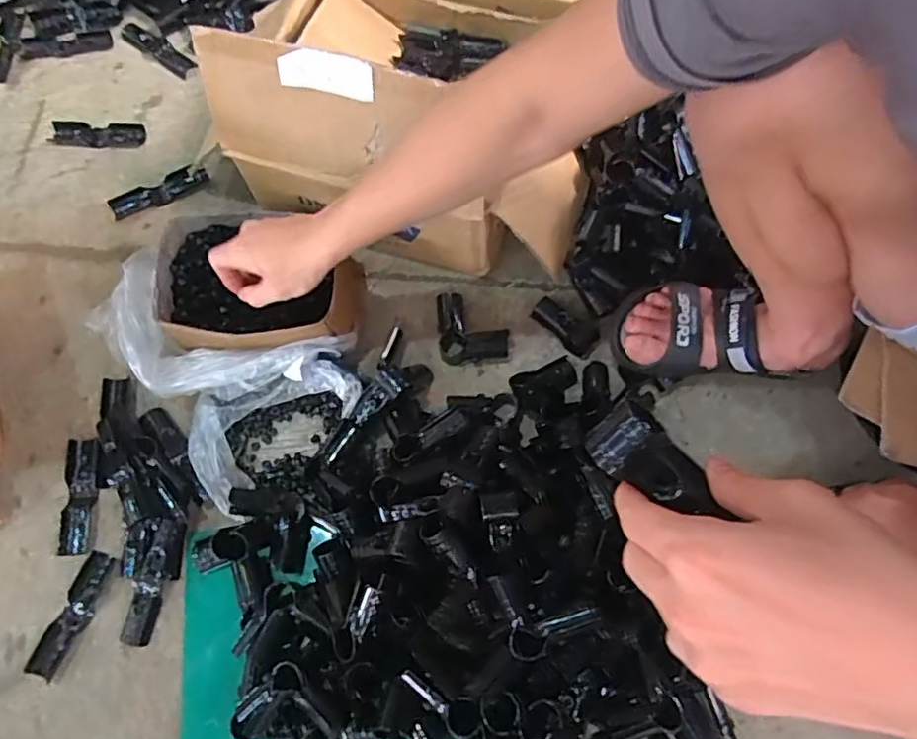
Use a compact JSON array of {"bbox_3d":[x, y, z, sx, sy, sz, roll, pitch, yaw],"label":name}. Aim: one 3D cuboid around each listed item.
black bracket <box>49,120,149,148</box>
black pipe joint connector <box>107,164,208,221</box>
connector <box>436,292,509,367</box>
[{"bbox_3d":[-0.495,-0.325,0.848,0.125,0.011,0.036,2,72,0],"label":"black bracket"},{"bbox_3d":[-0.401,-0.240,0.823,0.128,0.014,0.035,-26,74,-8],"label":"black pipe joint connector"},{"bbox_3d":[0.015,-0.052,0.740,0.079,0.034,0.083,-8,72,-3],"label":"connector"}]

